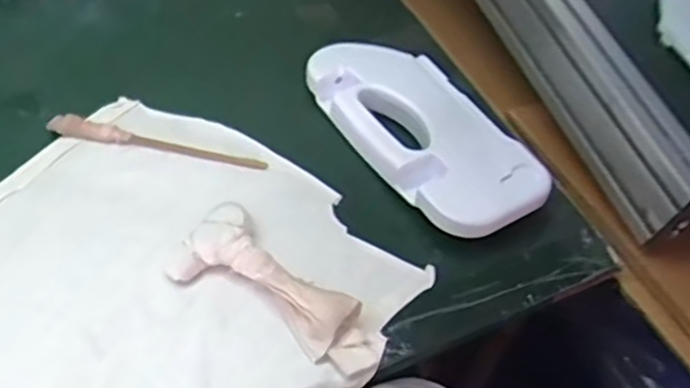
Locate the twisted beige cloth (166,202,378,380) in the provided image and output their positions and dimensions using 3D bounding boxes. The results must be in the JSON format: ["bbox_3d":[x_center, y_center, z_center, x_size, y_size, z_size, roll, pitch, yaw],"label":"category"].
[{"bbox_3d":[-0.055,0.079,0.554,0.180,0.030,0.071,35,53,19],"label":"twisted beige cloth"}]

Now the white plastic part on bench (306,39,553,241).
[{"bbox_3d":[0.072,-0.058,0.681,0.123,0.047,0.261,-28,61,-26],"label":"white plastic part on bench"}]

